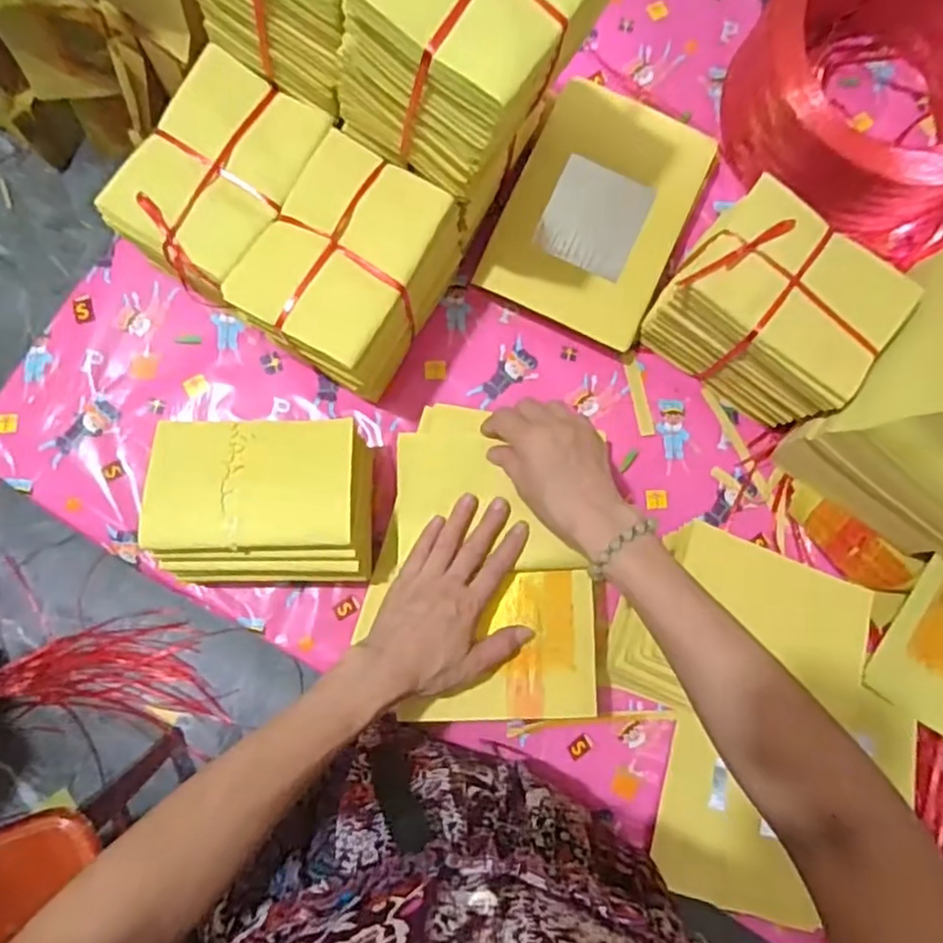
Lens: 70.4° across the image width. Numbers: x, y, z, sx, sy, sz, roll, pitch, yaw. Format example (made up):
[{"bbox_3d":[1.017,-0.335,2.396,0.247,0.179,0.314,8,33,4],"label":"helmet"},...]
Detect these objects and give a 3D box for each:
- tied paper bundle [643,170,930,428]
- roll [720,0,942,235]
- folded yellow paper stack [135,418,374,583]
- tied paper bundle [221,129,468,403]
[{"bbox_3d":[0.266,-0.139,0.607,0.166,0.149,0.119,38,82,0],"label":"tied paper bundle"},{"bbox_3d":[0.400,-0.385,0.662,0.239,0.139,0.253,1,83,-5],"label":"roll"},{"bbox_3d":[-0.174,0.028,0.578,0.171,0.112,0.133,-1,84,-5],"label":"folded yellow paper stack"},{"bbox_3d":[-0.105,-0.170,0.590,0.130,0.131,0.167,30,82,-1],"label":"tied paper bundle"}]

